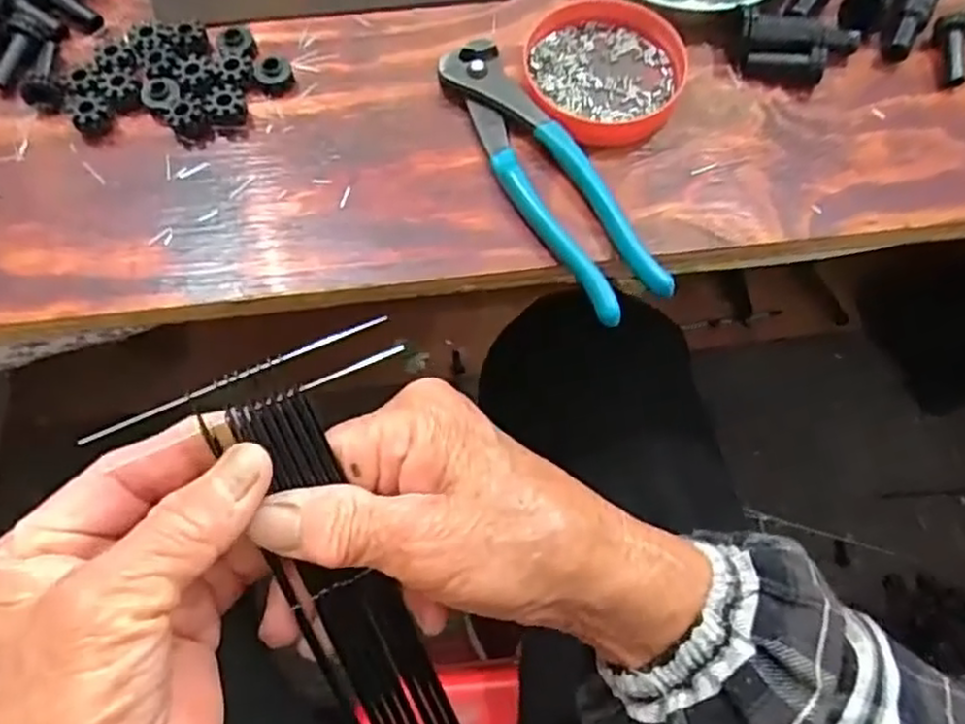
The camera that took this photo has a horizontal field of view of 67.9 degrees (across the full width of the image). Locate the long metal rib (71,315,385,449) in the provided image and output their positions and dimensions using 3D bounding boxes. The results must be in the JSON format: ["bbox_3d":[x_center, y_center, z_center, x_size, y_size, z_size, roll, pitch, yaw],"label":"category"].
[{"bbox_3d":[-0.075,0.005,0.218,0.093,0.004,0.004,-23,67,-10],"label":"long metal rib"}]

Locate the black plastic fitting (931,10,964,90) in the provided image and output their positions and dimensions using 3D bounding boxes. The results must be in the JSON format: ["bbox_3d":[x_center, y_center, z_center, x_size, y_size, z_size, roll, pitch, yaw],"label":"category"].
[{"bbox_3d":[0.244,-0.161,0.371,0.016,0.013,0.038,2,83,1],"label":"black plastic fitting"}]

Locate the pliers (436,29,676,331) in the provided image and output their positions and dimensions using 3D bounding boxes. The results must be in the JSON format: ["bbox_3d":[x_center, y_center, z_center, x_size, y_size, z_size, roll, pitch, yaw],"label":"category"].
[{"bbox_3d":[0.029,-0.091,0.341,0.038,0.015,0.163,-27,68,-12],"label":"pliers"}]

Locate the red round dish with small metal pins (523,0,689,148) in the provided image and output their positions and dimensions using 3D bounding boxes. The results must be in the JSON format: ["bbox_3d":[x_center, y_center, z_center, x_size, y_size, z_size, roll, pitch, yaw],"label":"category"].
[{"bbox_3d":[0.061,-0.152,0.367,0.077,0.014,0.091,-16,66,-7],"label":"red round dish with small metal pins"}]

